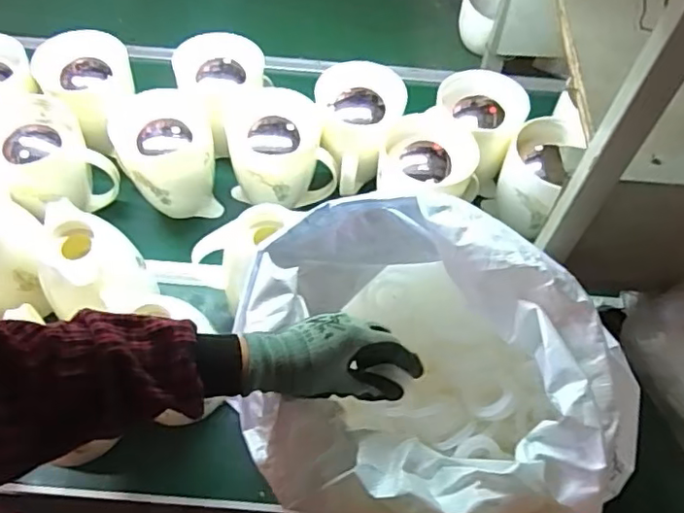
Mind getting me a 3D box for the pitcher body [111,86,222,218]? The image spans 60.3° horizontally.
[{"bbox_3d":[-0.285,-0.157,0.990,0.153,0.165,0.161,-10,56,-9],"label":"pitcher body"}]

